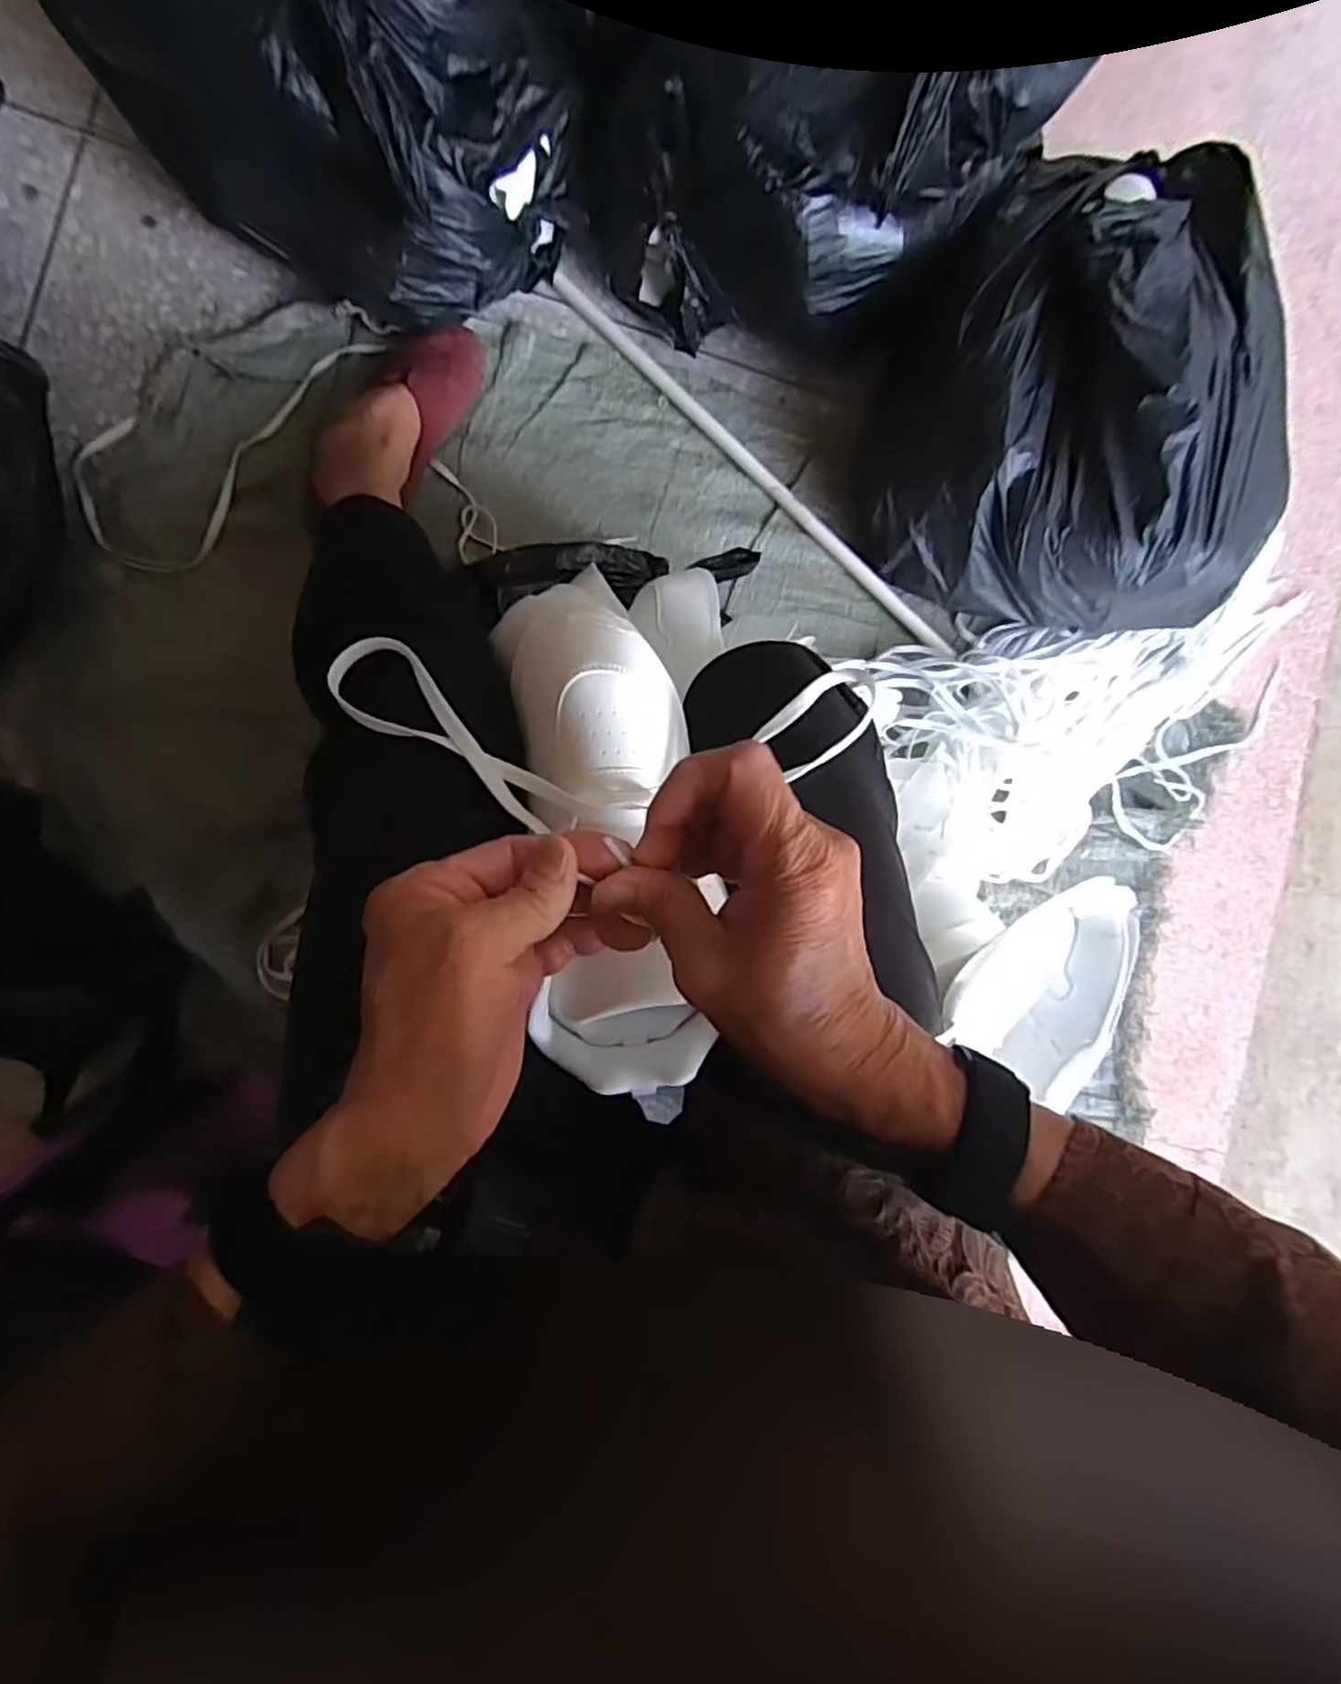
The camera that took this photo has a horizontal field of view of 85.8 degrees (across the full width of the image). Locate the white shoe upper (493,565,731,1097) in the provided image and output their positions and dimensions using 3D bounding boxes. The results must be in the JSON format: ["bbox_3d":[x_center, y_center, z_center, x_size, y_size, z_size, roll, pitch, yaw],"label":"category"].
[{"bbox_3d":[-0.034,-0.006,0.387,0.093,0.062,0.262,-5,91,-6],"label":"white shoe upper"}]

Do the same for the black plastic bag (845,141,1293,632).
[{"bbox_3d":[0.414,-0.439,0.737,0.395,0.261,0.367,12,88,-8],"label":"black plastic bag"}]

